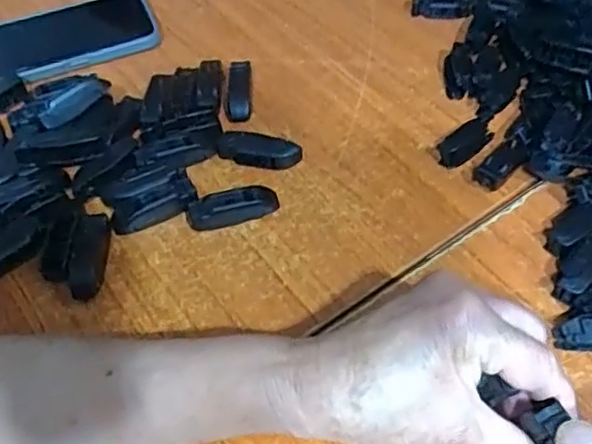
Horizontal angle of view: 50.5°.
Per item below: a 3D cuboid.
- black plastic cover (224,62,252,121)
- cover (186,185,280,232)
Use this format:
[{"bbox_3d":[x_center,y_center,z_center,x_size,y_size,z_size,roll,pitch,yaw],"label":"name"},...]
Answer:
[{"bbox_3d":[-0.042,-0.096,0.469,0.018,0.016,0.053,-1,53,1],"label":"black plastic cover"},{"bbox_3d":[-0.040,-0.009,0.396,0.056,0.019,0.017,-12,54,-8],"label":"cover"}]

